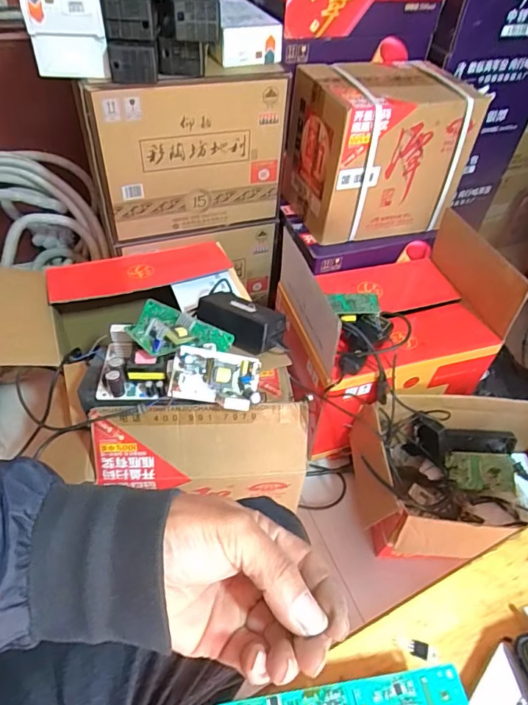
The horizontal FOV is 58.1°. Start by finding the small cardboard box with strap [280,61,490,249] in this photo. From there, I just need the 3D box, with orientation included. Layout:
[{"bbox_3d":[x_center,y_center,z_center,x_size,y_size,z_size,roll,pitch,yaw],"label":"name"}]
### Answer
[{"bbox_3d":[0.241,-0.430,1.035,0.330,0.290,0.208,-11,50,-15],"label":"small cardboard box with strap"}]

